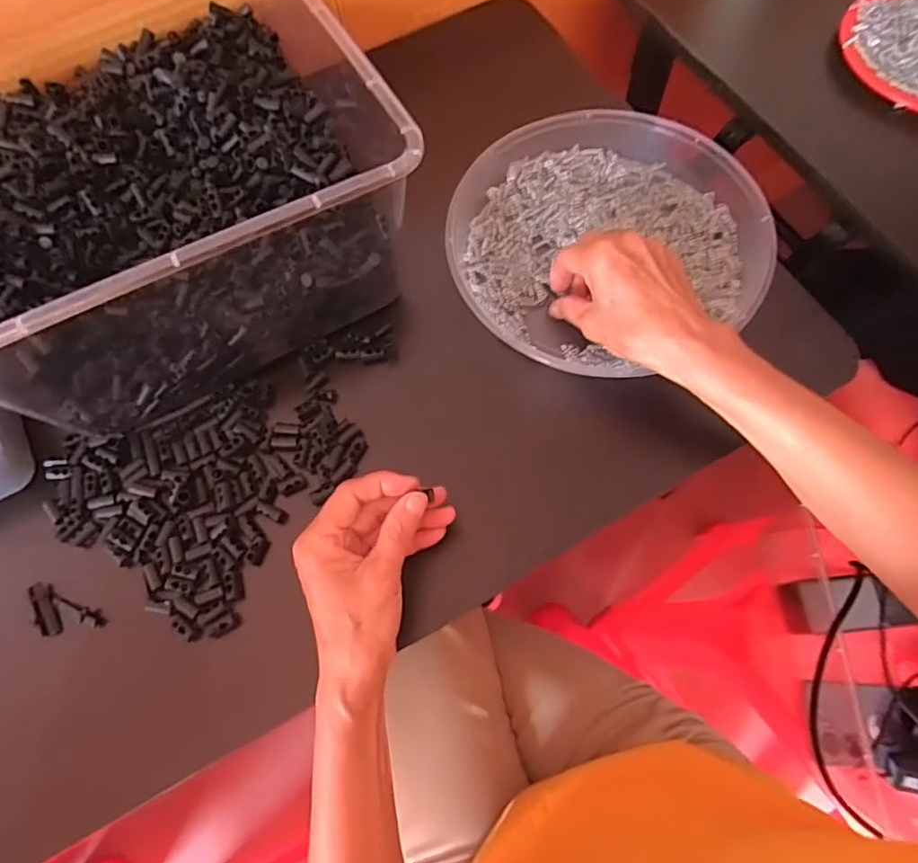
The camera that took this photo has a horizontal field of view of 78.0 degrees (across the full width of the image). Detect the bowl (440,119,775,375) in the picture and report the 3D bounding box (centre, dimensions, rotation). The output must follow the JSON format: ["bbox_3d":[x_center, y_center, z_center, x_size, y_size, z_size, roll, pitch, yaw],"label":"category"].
[{"bbox_3d":[0.110,-0.146,0.431,0.225,0.048,0.225,39,76,15],"label":"bowl"}]

